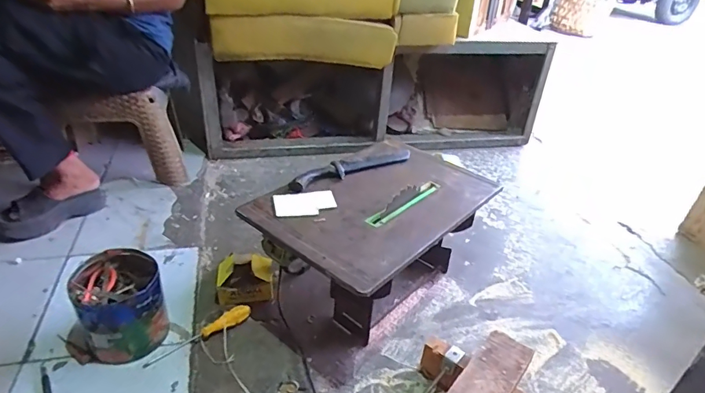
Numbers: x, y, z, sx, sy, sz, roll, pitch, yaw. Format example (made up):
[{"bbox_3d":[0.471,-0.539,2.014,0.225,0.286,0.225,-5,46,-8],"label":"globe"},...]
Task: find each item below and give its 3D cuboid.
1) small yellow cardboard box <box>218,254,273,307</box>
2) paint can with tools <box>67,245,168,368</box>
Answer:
[{"bbox_3d":[-0.238,0.184,1.015,0.128,0.066,0.102,-6,34,-17],"label":"small yellow cardboard box"},{"bbox_3d":[-0.449,0.208,0.858,0.168,0.139,0.161,-19,39,-33],"label":"paint can with tools"}]

